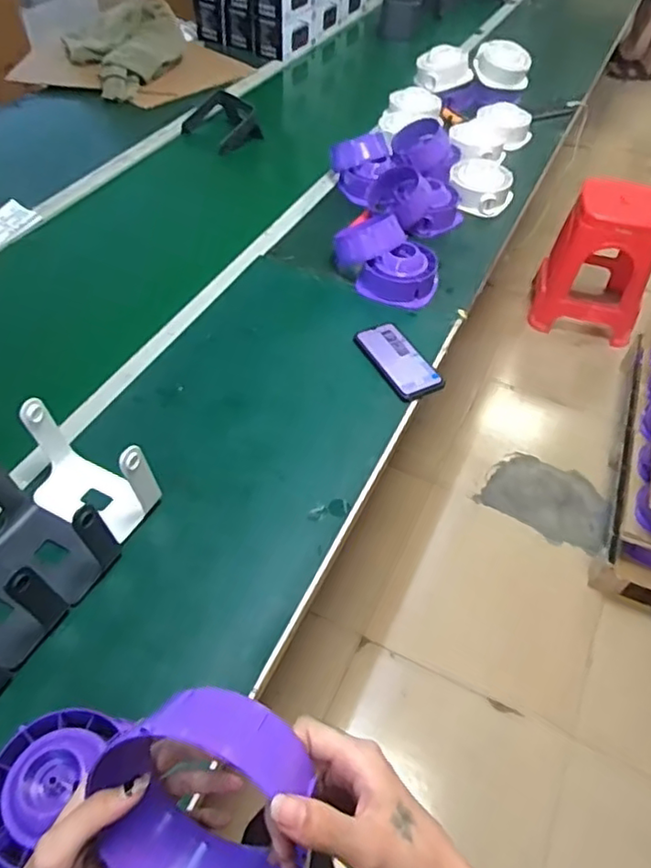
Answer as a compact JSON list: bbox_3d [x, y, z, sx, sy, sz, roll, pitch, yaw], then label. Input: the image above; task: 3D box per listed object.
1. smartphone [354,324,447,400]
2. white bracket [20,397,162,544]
[{"bbox_3d":[0.115,-0.120,0.968,0.088,0.008,0.157,-23,55,-19],"label":"smartphone"},{"bbox_3d":[-0.293,0.049,0.752,0.168,0.142,0.086,22,53,15],"label":"white bracket"}]

